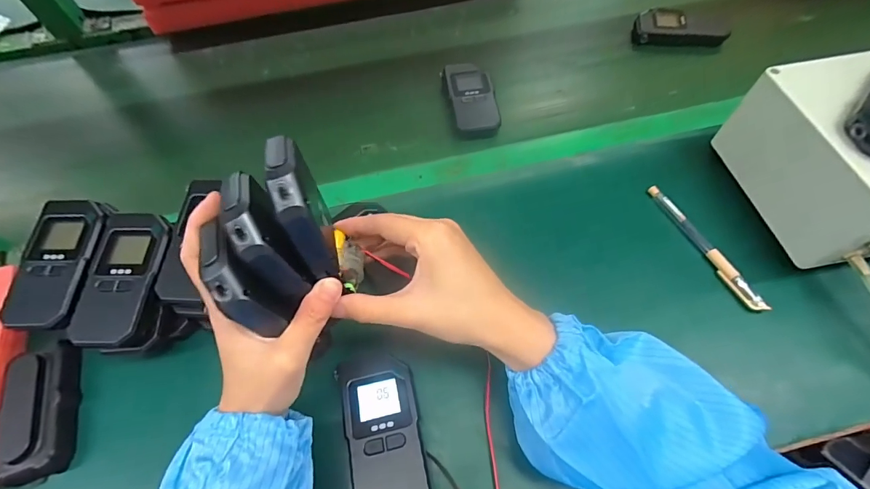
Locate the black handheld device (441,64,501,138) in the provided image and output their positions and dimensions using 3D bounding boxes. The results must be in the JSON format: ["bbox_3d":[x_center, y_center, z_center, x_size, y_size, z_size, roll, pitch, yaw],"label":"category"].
[{"bbox_3d":[0.046,-0.183,0.501,0.056,0.020,0.113,-10,61,-3],"label":"black handheld device"}]

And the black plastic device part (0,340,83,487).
[{"bbox_3d":[-0.321,0.135,0.327,0.045,0.024,0.101,-17,62,-7],"label":"black plastic device part"}]

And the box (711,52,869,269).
[{"bbox_3d":[0.383,-0.073,0.366,0.152,0.111,0.160,-11,61,-4],"label":"box"}]

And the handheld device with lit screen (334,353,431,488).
[{"bbox_3d":[-0.039,0.142,0.311,0.056,0.029,0.116,-16,62,-7],"label":"handheld device with lit screen"}]

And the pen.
[{"bbox_3d":[0.257,-0.001,0.386,0.012,0.010,0.147,-21,62,-9],"label":"pen"}]

